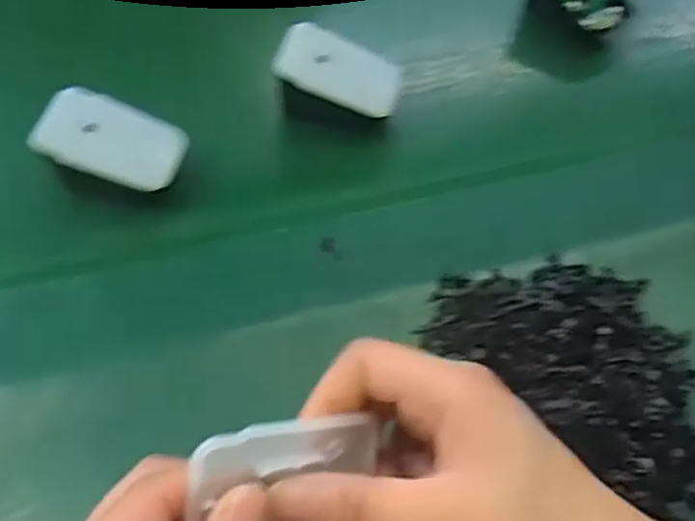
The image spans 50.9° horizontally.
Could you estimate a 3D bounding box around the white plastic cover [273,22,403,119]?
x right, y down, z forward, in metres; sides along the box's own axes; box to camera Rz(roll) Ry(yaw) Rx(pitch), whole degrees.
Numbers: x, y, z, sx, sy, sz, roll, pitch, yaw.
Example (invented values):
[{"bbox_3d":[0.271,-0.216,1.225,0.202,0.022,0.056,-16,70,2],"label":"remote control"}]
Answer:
[{"bbox_3d":[-0.004,-0.110,0.417,0.071,0.005,0.045,22,61,-9],"label":"white plastic cover"}]

